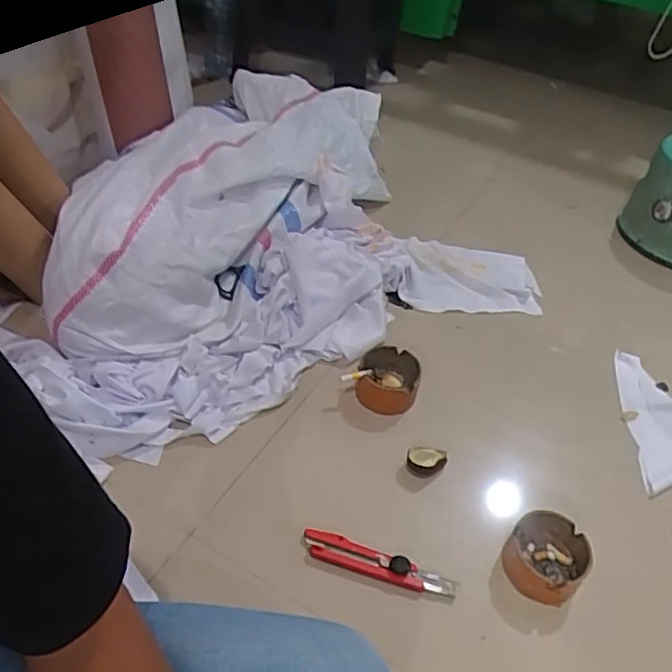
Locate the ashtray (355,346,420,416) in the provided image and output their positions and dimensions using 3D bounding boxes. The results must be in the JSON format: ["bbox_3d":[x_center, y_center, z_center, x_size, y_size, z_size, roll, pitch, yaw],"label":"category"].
[{"bbox_3d":[0.069,0.060,0.815,0.080,0.047,0.083,13,43,6],"label":"ashtray"}]

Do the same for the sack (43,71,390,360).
[{"bbox_3d":[-0.154,-0.291,1.058,0.324,0.142,0.864,23,45,17],"label":"sack"}]

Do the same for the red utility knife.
[{"bbox_3d":[0.045,0.240,0.637,0.164,0.018,0.029,17,43,10],"label":"red utility knife"}]

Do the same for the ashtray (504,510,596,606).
[{"bbox_3d":[0.224,0.237,0.649,0.080,0.041,0.084,4,42,-4],"label":"ashtray"}]

